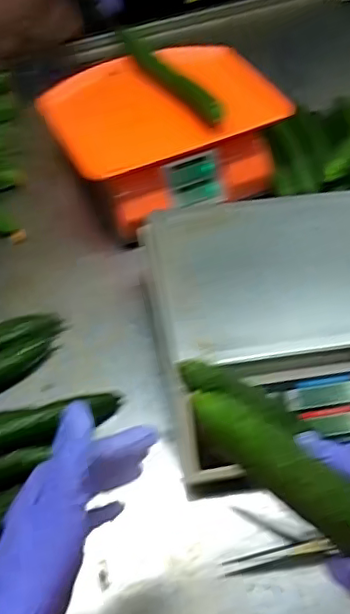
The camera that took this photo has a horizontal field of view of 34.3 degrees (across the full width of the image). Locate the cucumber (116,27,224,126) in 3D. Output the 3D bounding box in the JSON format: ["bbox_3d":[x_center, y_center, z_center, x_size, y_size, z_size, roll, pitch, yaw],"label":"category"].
[{"bbox_3d":[-0.018,-0.337,0.809,0.034,0.023,0.257,-28,57,-20],"label":"cucumber"}]

